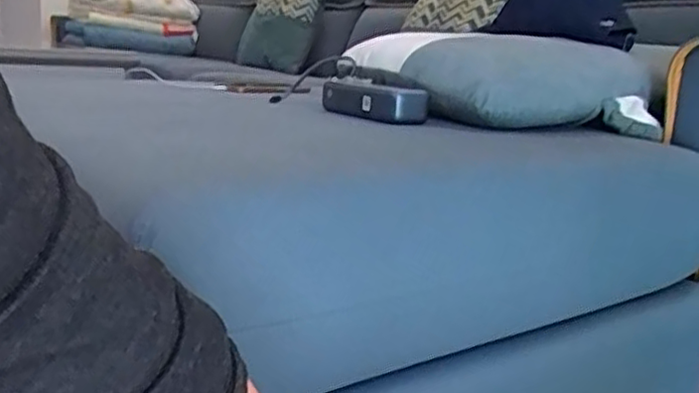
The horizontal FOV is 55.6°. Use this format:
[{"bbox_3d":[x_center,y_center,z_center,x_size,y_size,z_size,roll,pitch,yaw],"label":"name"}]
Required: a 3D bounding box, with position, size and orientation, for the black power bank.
[{"bbox_3d":[0.031,-0.117,0.801,0.070,0.041,0.155,-4,14,-31],"label":"black power bank"}]

